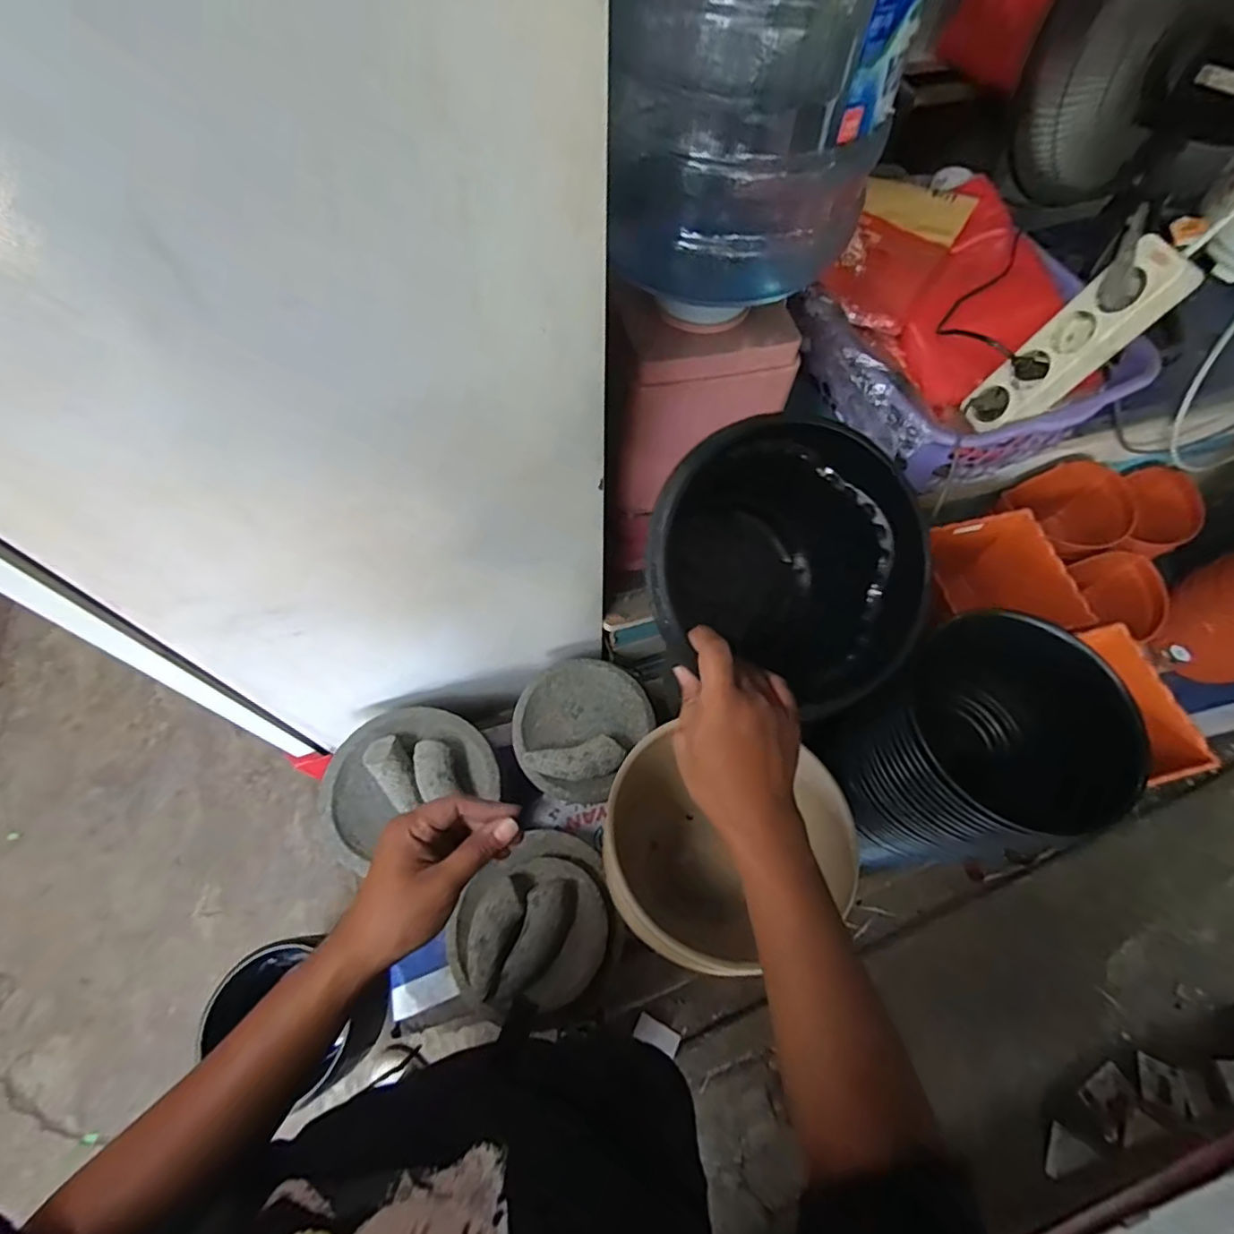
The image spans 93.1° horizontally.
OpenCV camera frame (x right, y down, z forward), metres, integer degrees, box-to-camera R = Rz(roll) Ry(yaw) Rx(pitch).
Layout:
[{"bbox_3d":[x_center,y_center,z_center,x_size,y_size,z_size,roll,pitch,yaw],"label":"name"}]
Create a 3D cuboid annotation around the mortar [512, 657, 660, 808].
[{"bbox_3d":[-0.052,0.163,0.883,0.203,0.051,0.214,1,62,-1],"label":"mortar"}]

